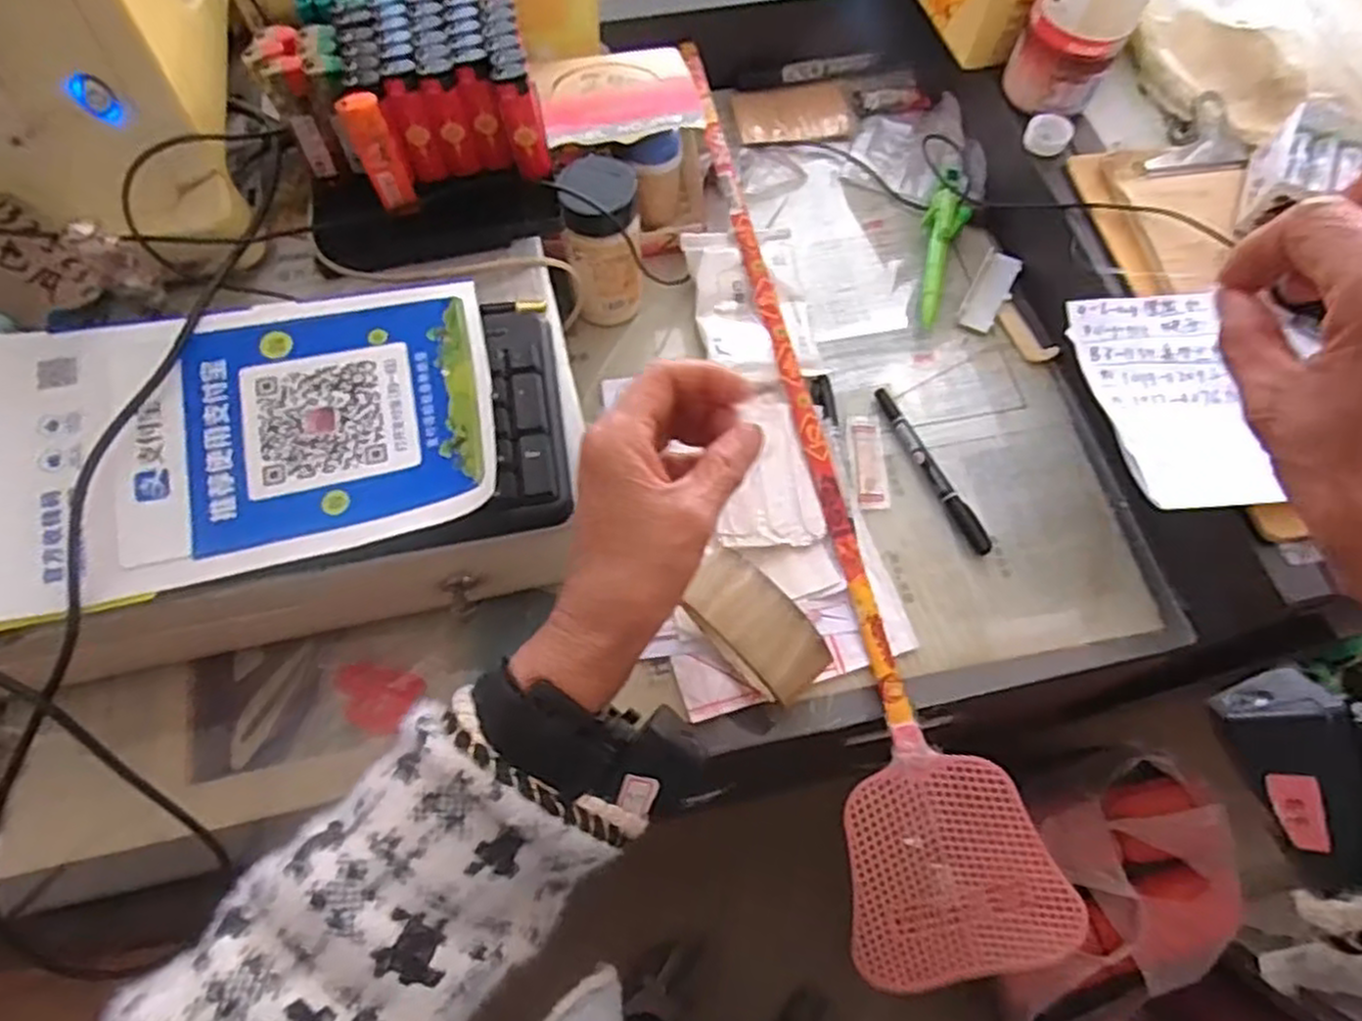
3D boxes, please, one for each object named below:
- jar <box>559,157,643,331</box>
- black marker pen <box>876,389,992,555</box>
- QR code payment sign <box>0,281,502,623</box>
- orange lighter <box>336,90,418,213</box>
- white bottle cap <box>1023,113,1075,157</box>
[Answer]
[{"bbox_3d":[-0.054,-0.185,0.535,0.051,0.113,0.050,1,64,-2],"label":"jar"},{"bbox_3d":[0.175,-0.029,0.541,0.012,0.011,0.137,-22,67,-13],"label":"black marker pen"},{"bbox_3d":[-0.227,-0.041,0.389,0.255,0.026,0.141,-11,73,-8],"label":"QR code payment sign"},{"bbox_3d":[-0.168,-0.199,0.431,0.023,0.068,0.011,-31,69,-16],"label":"orange lighter"},{"bbox_3d":[0.272,-0.279,0.572,0.032,0.014,0.032,1,64,-2],"label":"white bottle cap"}]

